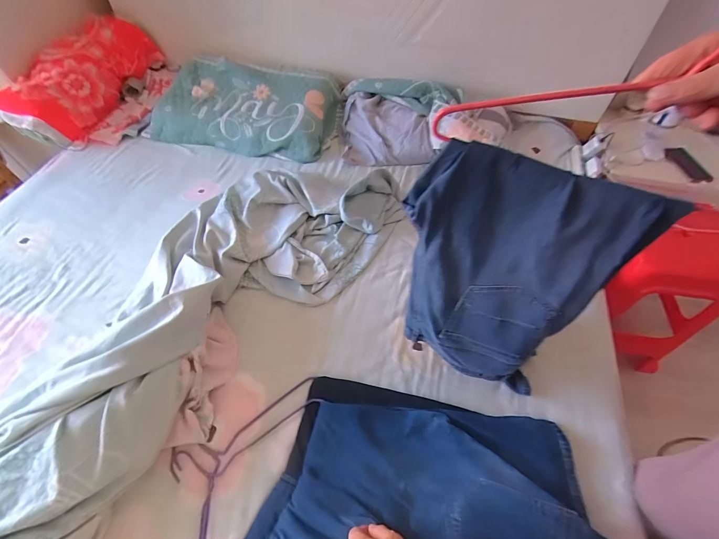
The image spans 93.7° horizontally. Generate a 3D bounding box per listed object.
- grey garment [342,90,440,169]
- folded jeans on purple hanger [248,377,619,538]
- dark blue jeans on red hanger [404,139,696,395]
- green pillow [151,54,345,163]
[{"bbox_3d":[0.089,-0.474,1.124,0.275,0.100,0.251,-4,56,-3],"label":"grey garment"},{"bbox_3d":[0.113,0.452,0.535,0.561,0.051,0.503,18,57,11],"label":"folded jeans on purple hanger"},{"bbox_3d":[0.198,0.033,0.506,0.272,0.399,0.087,14,57,9],"label":"dark blue jeans on red hanger"},{"bbox_3d":[-0.369,-0.546,1.127,0.578,0.137,0.318,5,56,3],"label":"green pillow"}]

